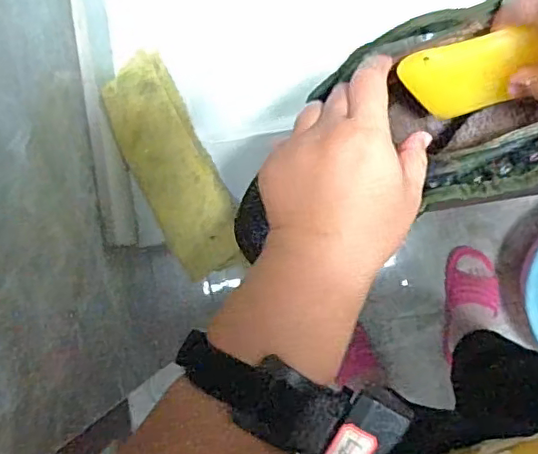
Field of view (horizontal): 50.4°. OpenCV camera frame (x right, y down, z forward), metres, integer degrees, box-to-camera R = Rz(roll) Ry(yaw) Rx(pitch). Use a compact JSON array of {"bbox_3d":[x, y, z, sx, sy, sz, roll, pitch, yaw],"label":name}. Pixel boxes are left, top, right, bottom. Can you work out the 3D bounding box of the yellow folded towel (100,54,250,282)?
[{"bbox_3d":[-0.081,-0.050,0.472,0.065,0.026,0.186,-28,86,5],"label":"yellow folded towel"}]

